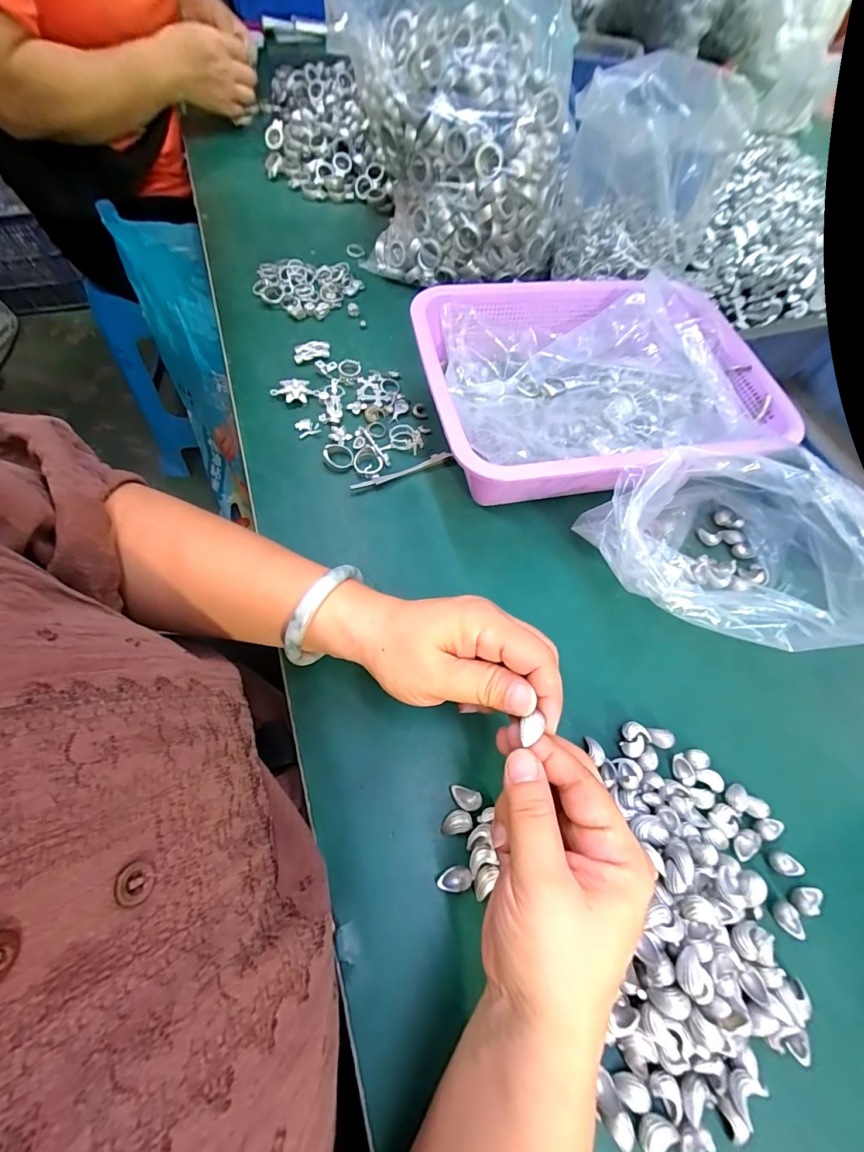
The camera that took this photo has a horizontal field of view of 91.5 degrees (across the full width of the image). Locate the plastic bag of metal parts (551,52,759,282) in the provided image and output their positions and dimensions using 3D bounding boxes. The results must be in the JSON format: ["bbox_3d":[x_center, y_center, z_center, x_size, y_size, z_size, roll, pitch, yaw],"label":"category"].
[{"bbox_3d":[0.215,-0.404,0.427,0.153,0.146,0.101,20,65,4],"label":"plastic bag of metal parts"}]

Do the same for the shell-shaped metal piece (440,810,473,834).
[{"bbox_3d":[0.015,0.154,0.263,0.019,0.007,0.012,-11,67,-10],"label":"shell-shaped metal piece"}]

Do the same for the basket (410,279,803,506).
[{"bbox_3d":[0.142,-0.169,0.389,0.298,0.081,0.228,-10,66,-10],"label":"basket"}]

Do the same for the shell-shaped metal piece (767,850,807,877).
[{"bbox_3d":[0.226,0.183,0.267,0.022,0.006,0.012,12,64,2],"label":"shell-shaped metal piece"}]

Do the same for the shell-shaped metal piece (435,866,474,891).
[{"bbox_3d":[0.014,0.180,0.251,0.021,0.006,0.012,0,65,-6],"label":"shell-shaped metal piece"}]

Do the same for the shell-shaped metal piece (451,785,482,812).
[{"bbox_3d":[0.021,0.142,0.268,0.019,0.007,0.012,17,65,3],"label":"shell-shaped metal piece"}]

